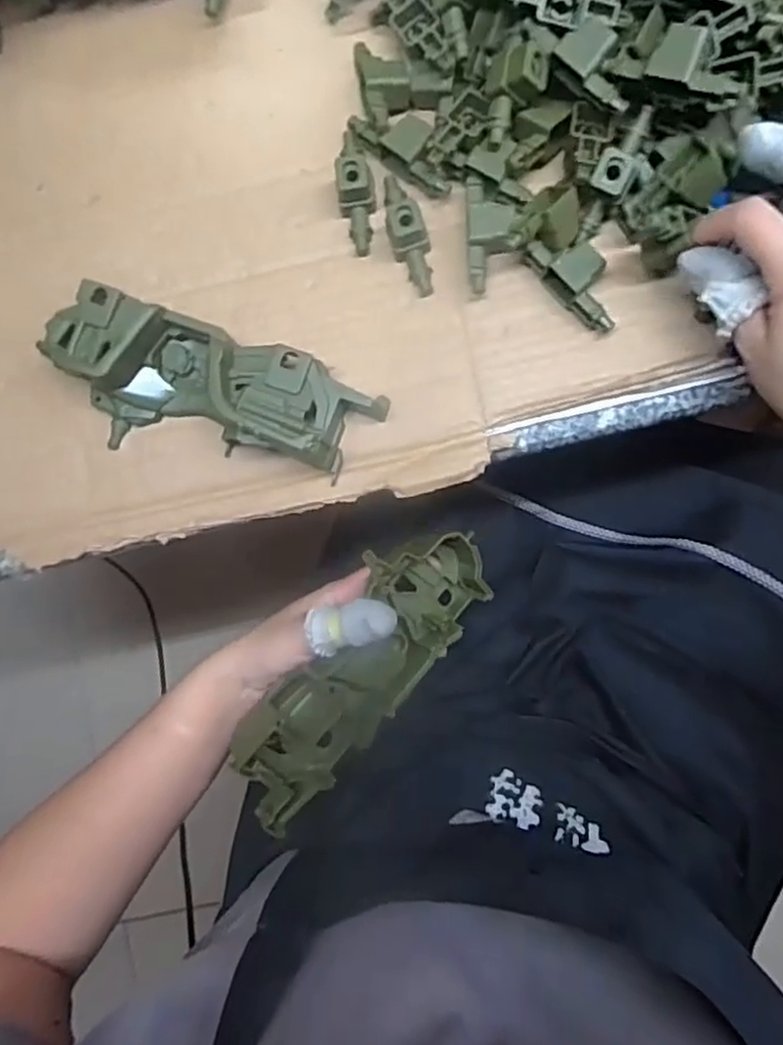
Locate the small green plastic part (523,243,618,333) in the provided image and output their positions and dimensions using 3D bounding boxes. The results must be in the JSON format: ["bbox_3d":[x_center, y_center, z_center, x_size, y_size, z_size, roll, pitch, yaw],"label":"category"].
[{"bbox_3d":[0.099,-0.128,0.350,0.026,0.018,0.059,-43,84,1],"label":"small green plastic part"}]

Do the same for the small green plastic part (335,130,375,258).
[{"bbox_3d":[-0.020,-0.183,0.363,0.019,0.020,0.065,-5,86,5],"label":"small green plastic part"}]

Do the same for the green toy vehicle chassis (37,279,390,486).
[{"bbox_3d":[-0.100,-0.069,0.357,0.183,0.038,0.073,20,88,6],"label":"green toy vehicle chassis"}]

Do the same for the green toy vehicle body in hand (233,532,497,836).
[{"bbox_3d":[-0.016,0.078,0.386,0.182,0.031,0.073,-47,109,-16],"label":"green toy vehicle body in hand"}]

